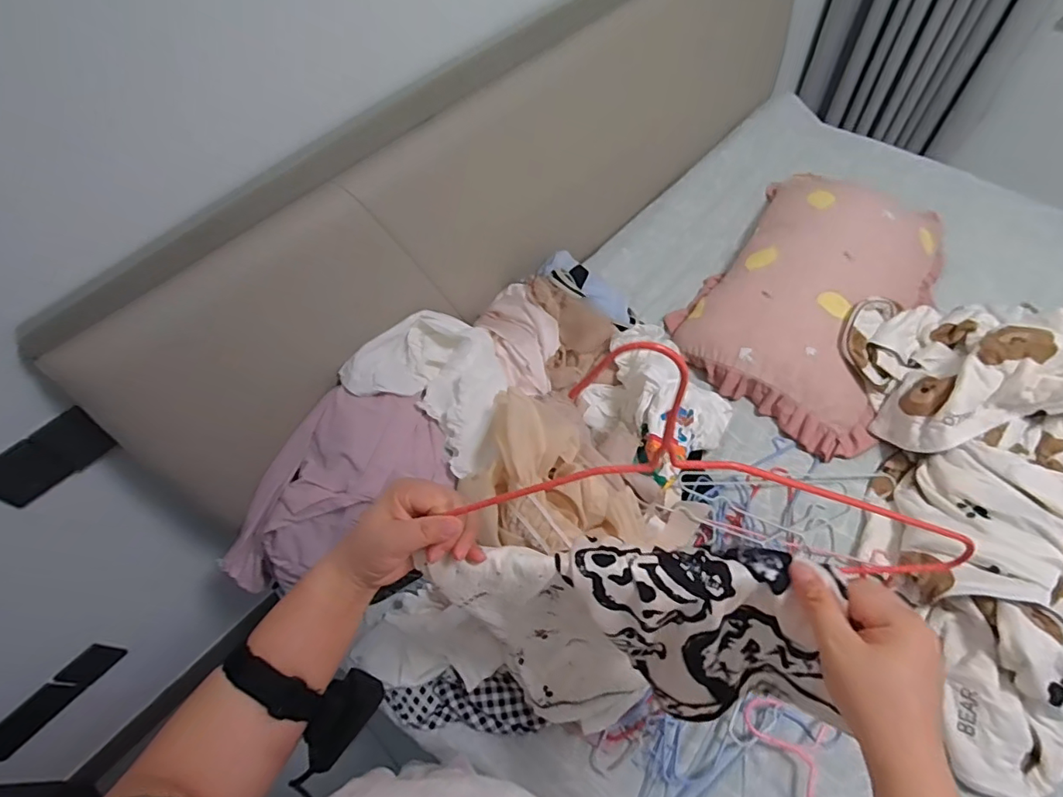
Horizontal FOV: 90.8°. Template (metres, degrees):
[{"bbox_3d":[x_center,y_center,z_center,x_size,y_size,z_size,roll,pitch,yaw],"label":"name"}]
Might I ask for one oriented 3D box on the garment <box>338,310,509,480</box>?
[{"bbox_3d":[-0.154,-0.036,0.898,0.264,0.068,0.226,30,65,22],"label":"garment"}]

